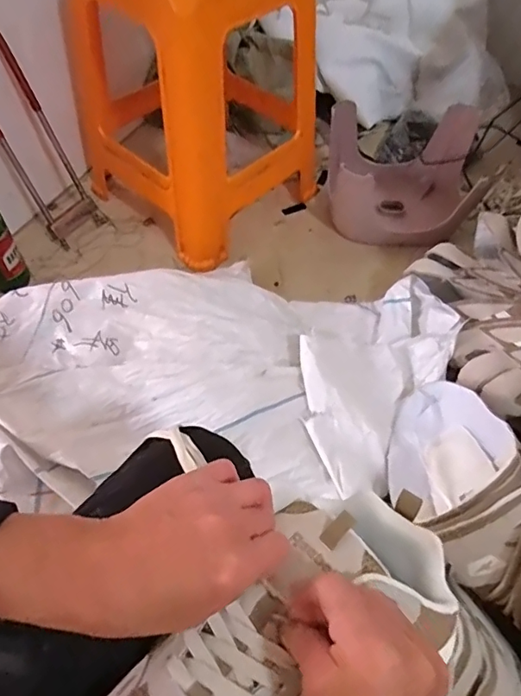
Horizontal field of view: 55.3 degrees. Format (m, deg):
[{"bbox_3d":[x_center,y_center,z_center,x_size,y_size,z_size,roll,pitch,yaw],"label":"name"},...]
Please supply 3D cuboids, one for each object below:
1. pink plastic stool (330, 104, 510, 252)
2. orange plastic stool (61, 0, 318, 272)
[{"bbox_3d":[0.306,-0.343,1.024,0.324,0.173,0.242,0,56,-2],"label":"pink plastic stool"},{"bbox_3d":[-0.151,-0.508,0.938,0.446,0.471,0.347,37,62,20],"label":"orange plastic stool"}]

